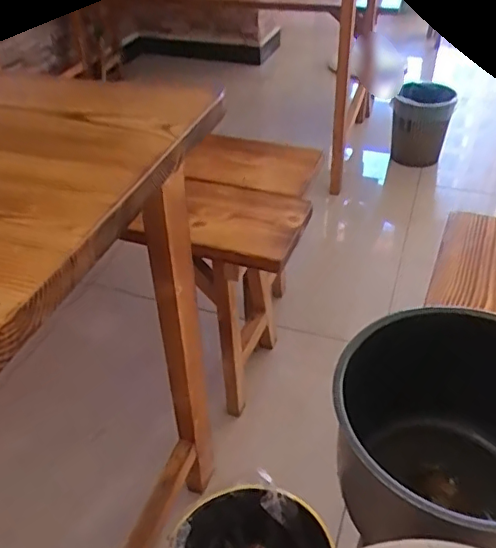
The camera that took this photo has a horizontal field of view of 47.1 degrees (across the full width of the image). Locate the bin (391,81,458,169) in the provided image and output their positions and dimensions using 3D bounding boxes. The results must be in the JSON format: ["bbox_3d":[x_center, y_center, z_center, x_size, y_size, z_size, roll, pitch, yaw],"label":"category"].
[{"bbox_3d":[0.494,-0.429,1.624,0.161,0.212,0.172,11,41,15],"label":"bin"}]

